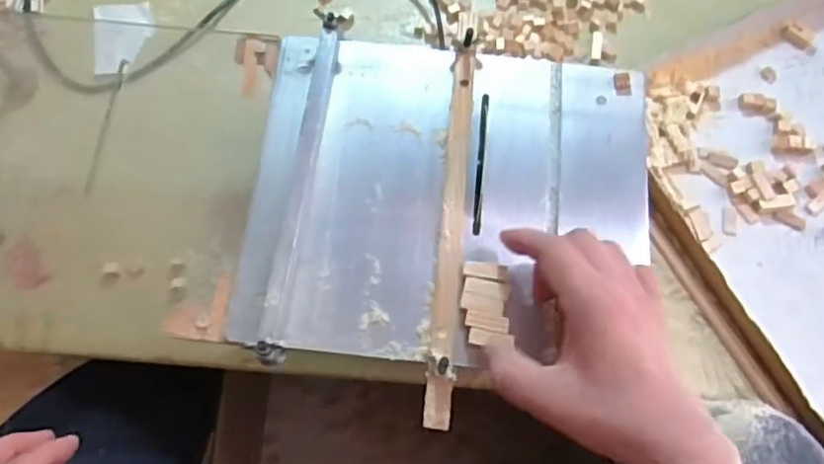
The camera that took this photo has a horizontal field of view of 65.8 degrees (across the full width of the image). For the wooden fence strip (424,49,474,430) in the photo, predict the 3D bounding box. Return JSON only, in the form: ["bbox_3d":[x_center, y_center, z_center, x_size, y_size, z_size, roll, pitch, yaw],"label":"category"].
[{"bbox_3d":[0.026,-0.008,0.413,0.016,0.018,0.258,6,72,0],"label":"wooden fence strip"}]

